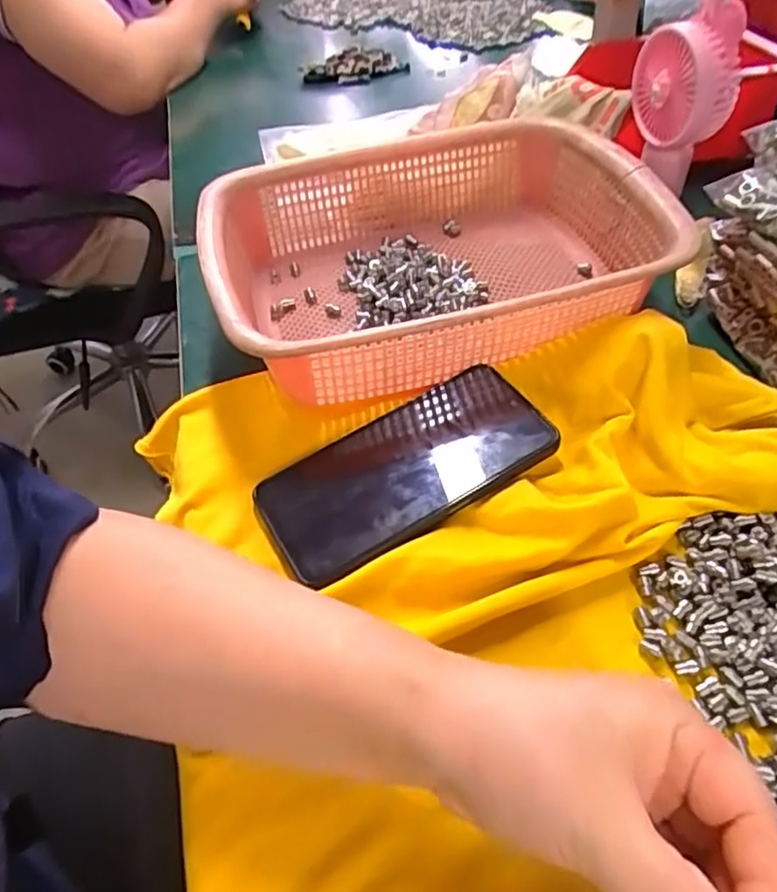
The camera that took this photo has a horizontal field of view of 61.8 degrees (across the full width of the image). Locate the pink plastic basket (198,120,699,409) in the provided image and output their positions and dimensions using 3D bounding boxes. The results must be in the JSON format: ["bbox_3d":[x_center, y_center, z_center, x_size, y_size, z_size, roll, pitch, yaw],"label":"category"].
[{"bbox_3d":[0.030,-0.131,0.444,0.283,0.070,0.214,-13,51,-5],"label":"pink plastic basket"}]

